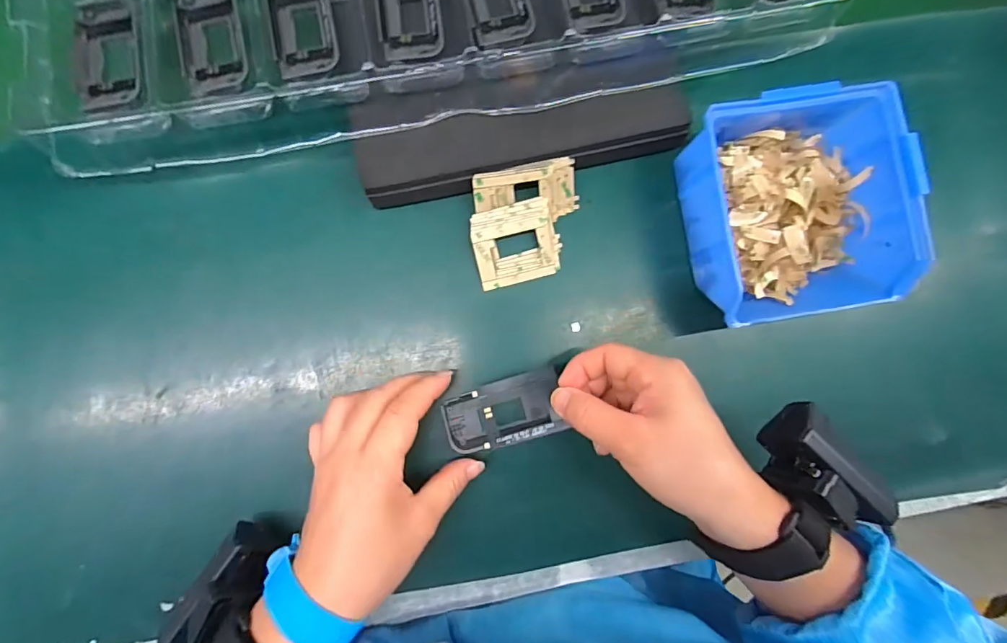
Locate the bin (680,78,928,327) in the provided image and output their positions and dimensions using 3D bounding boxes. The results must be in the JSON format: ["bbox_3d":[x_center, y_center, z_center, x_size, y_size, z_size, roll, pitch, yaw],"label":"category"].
[{"bbox_3d":[0.188,-0.070,0.318,0.126,0.087,0.133,-8,84,-4],"label":"bin"}]

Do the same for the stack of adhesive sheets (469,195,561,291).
[{"bbox_3d":[0.009,-0.054,0.325,0.058,0.013,0.052,-15,89,-6],"label":"stack of adhesive sheets"}]

